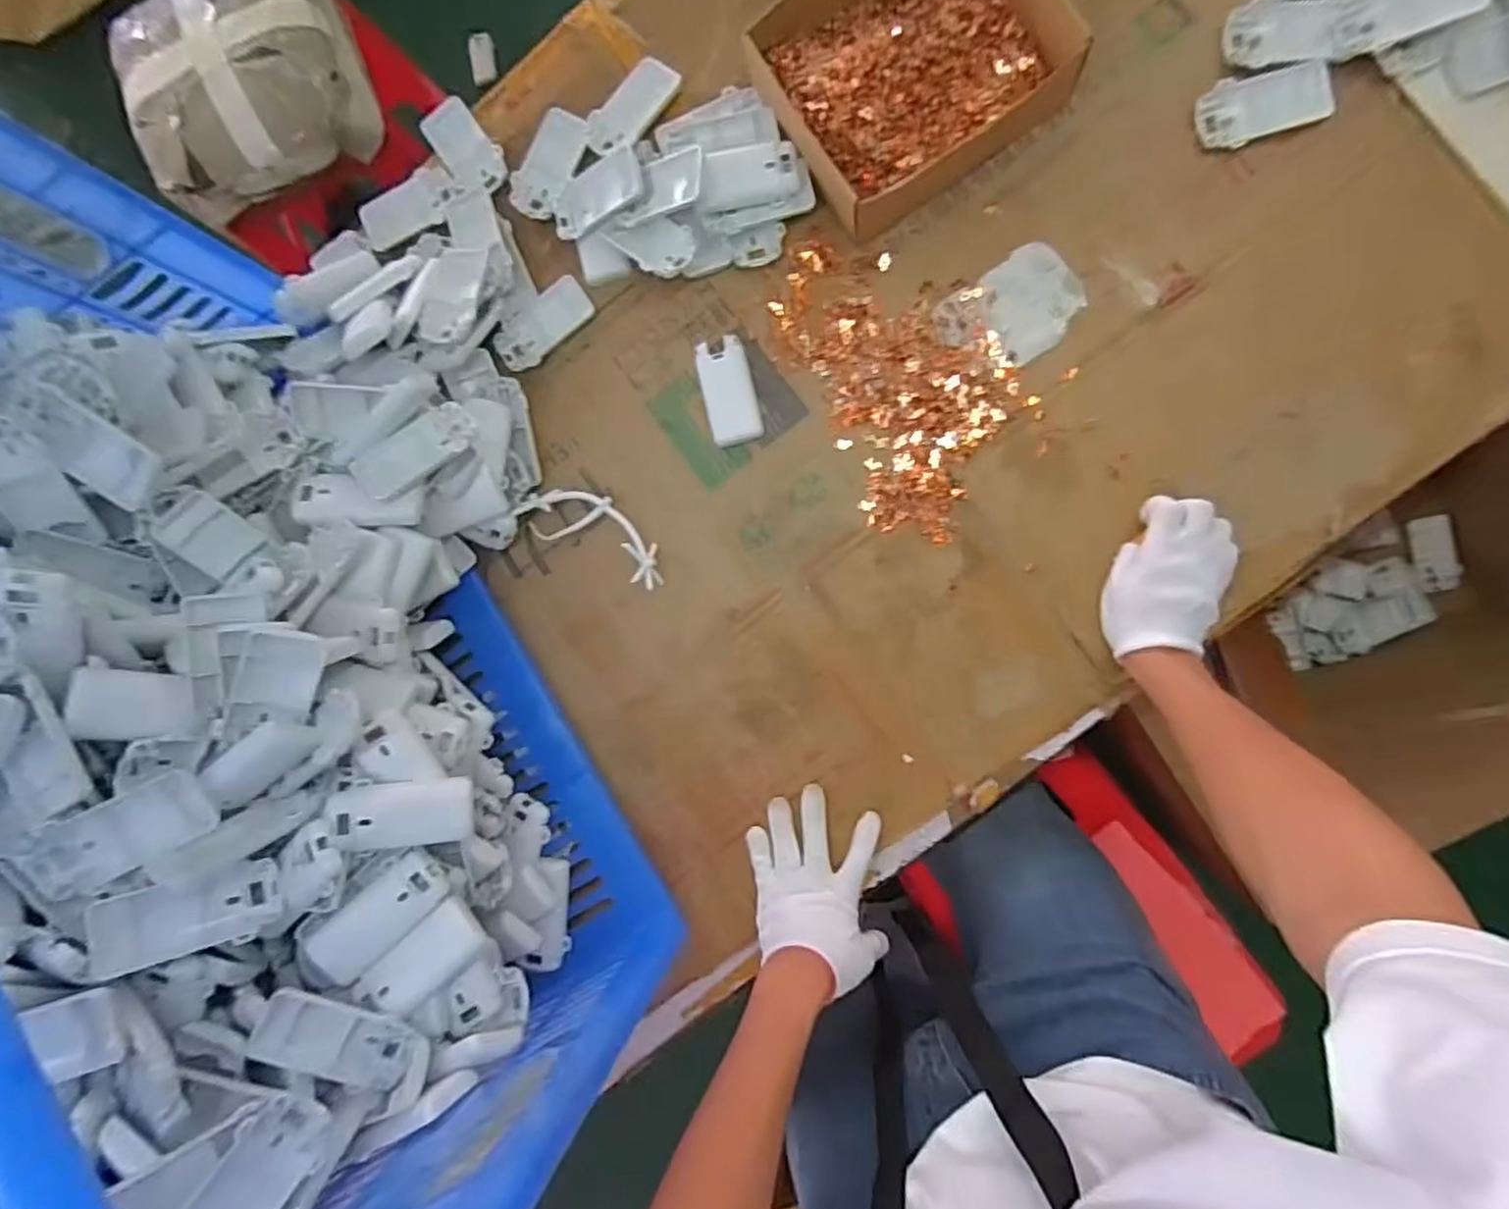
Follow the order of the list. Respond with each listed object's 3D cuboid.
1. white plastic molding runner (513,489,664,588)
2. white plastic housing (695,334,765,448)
[{"bbox_3d":[-0.142,-0.068,0.664,0.142,0.037,0.057,25,95,7],"label":"white plastic molding runner"},{"bbox_3d":[-0.023,-0.188,0.650,0.044,0.008,0.091,-13,87,8],"label":"white plastic housing"}]

